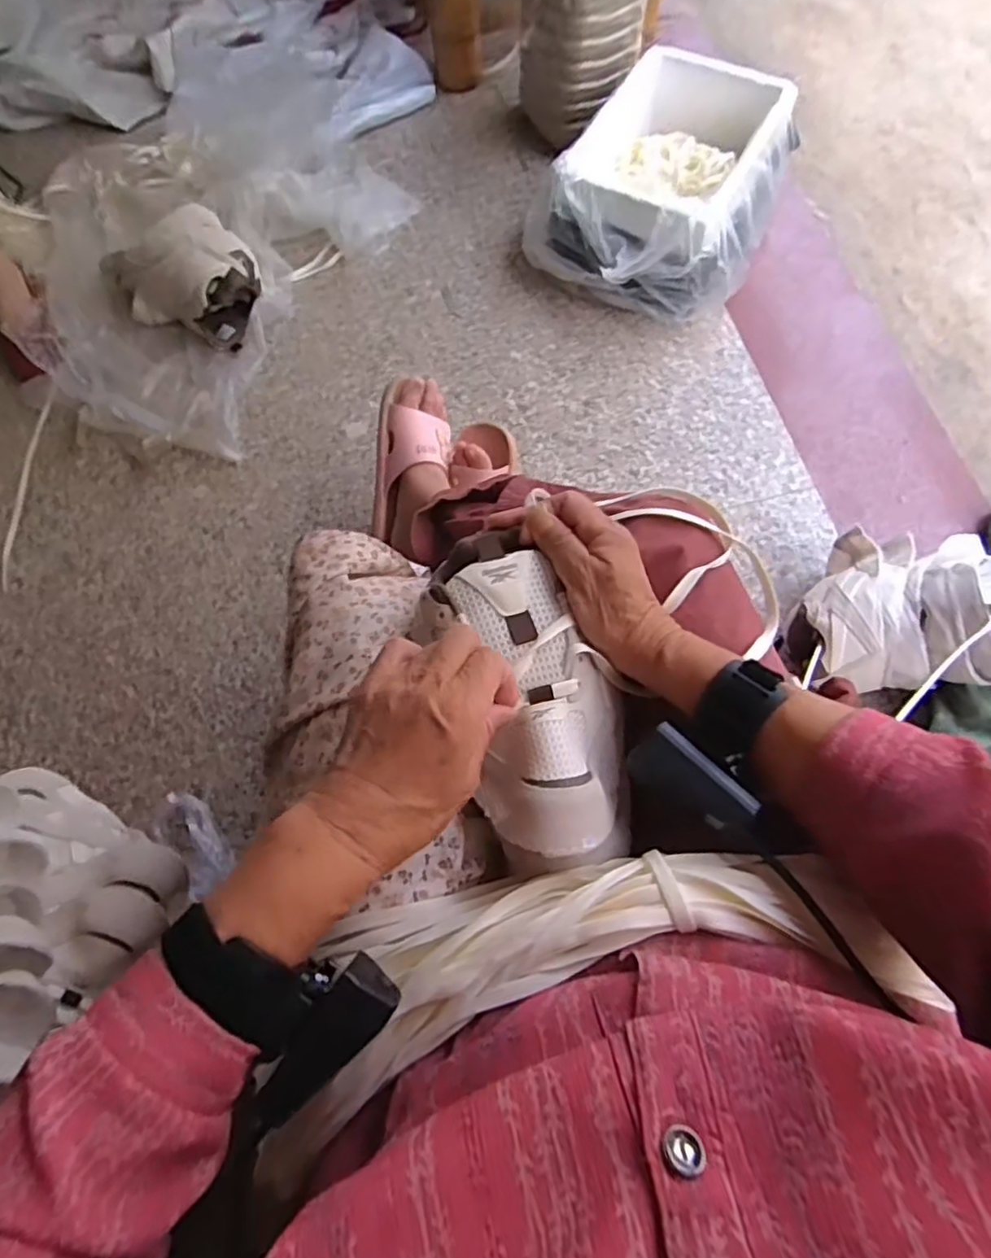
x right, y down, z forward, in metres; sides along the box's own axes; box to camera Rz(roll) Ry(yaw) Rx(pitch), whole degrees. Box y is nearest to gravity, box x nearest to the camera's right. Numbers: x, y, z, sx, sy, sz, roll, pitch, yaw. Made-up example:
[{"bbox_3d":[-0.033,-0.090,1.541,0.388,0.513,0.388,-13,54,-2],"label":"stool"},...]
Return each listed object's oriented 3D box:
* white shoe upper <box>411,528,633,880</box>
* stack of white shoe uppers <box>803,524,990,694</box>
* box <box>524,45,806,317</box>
[{"bbox_3d":[0.020,0.038,0.397,0.103,0.066,0.205,-15,75,-8],"label":"white shoe upper"},{"bbox_3d":[0.521,-0.033,0.743,0.328,0.081,0.191,-2,69,3],"label":"stack of white shoe uppers"},{"bbox_3d":[0.269,-0.690,1.027,0.343,0.146,0.421,32,74,15],"label":"box"}]

